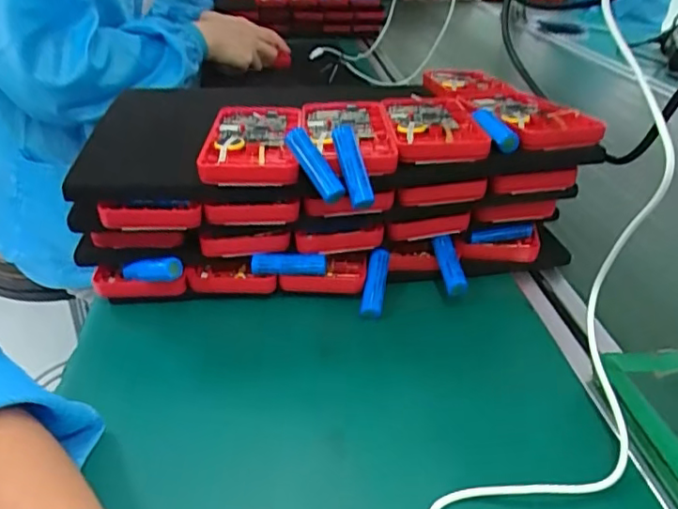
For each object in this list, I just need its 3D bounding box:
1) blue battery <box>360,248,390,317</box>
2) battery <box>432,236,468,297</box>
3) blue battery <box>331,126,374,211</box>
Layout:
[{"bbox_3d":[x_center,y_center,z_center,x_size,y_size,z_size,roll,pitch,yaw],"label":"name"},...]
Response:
[{"bbox_3d":[0.026,0.021,0.414,0.014,0.018,0.049,7,75,15],"label":"blue battery"},{"bbox_3d":[0.079,0.008,0.415,0.012,0.014,0.050,-6,52,-8],"label":"battery"},{"bbox_3d":[0.009,-0.053,0.353,0.017,0.051,0.013,-19,5,-28],"label":"blue battery"}]

